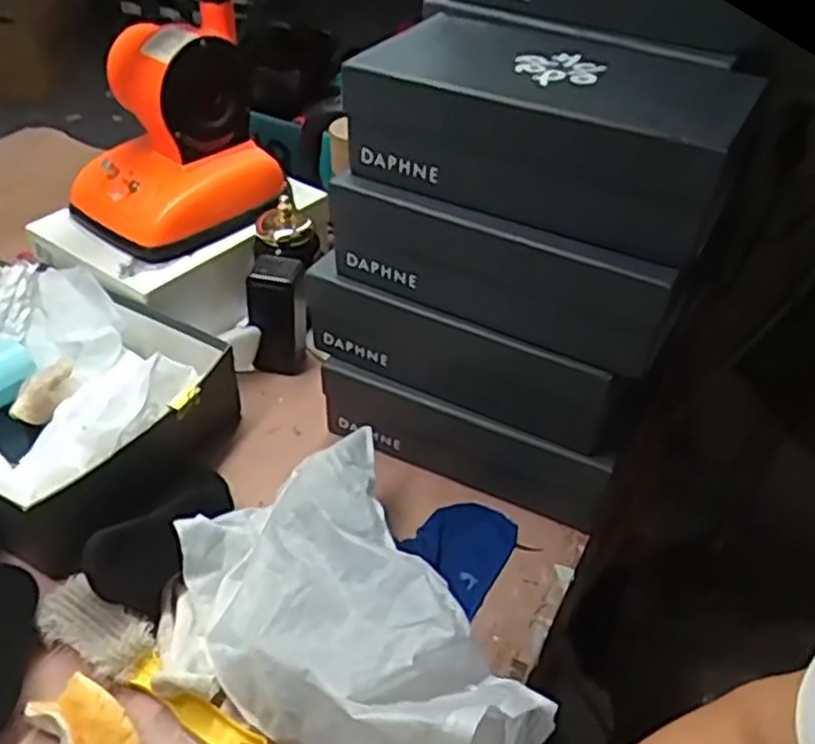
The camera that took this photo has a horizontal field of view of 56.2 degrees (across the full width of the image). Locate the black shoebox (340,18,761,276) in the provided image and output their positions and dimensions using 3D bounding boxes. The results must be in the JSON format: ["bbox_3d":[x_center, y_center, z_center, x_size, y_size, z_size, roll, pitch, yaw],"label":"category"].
[{"bbox_3d":[0.109,-0.217,0.645,0.315,0.095,0.205,23,45,21],"label":"black shoebox"}]

